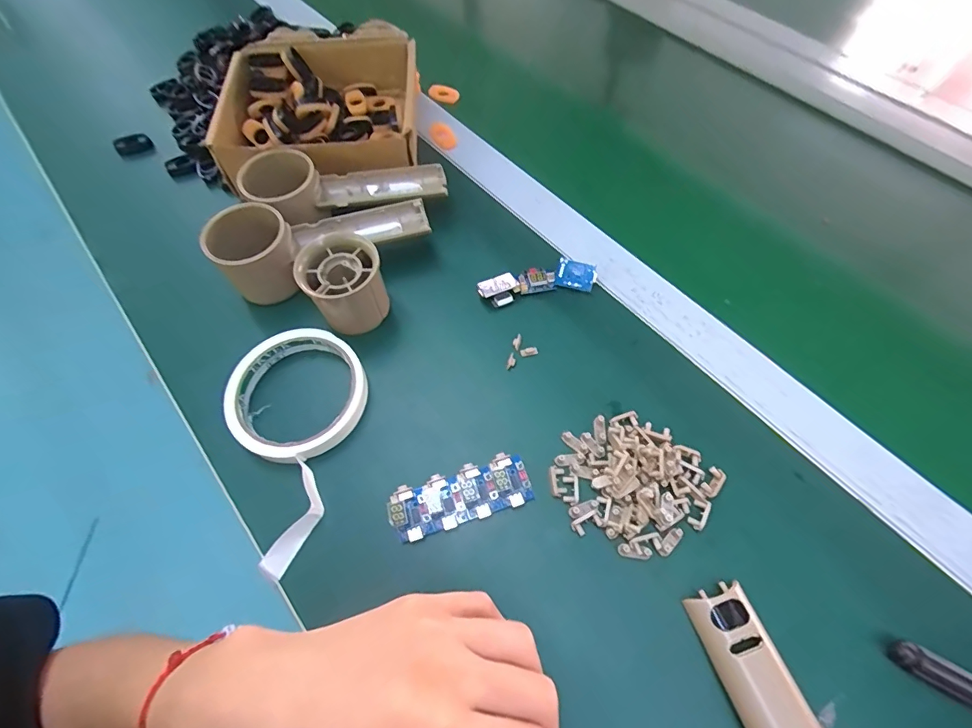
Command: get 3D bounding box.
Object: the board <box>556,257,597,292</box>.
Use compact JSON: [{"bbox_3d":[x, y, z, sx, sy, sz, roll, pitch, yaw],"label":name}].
[{"bbox_3d":[0.070,-0.069,0.360,0.031,0.004,0.022,13,86,5],"label":"board"}]

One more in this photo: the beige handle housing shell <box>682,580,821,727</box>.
[{"bbox_3d":[0.141,0.169,0.233,0.032,0.022,0.102,-17,63,-8],"label":"beige handle housing shell"}]

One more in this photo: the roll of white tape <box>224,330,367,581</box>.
[{"bbox_3d":[-0.134,0.047,0.302,0.084,0.022,0.152,13,63,7],"label":"roll of white tape"}]

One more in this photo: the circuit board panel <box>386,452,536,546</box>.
[{"bbox_3d":[-0.016,0.082,0.289,0.086,0.011,0.033,-17,63,-8],"label":"circuit board panel"}]

